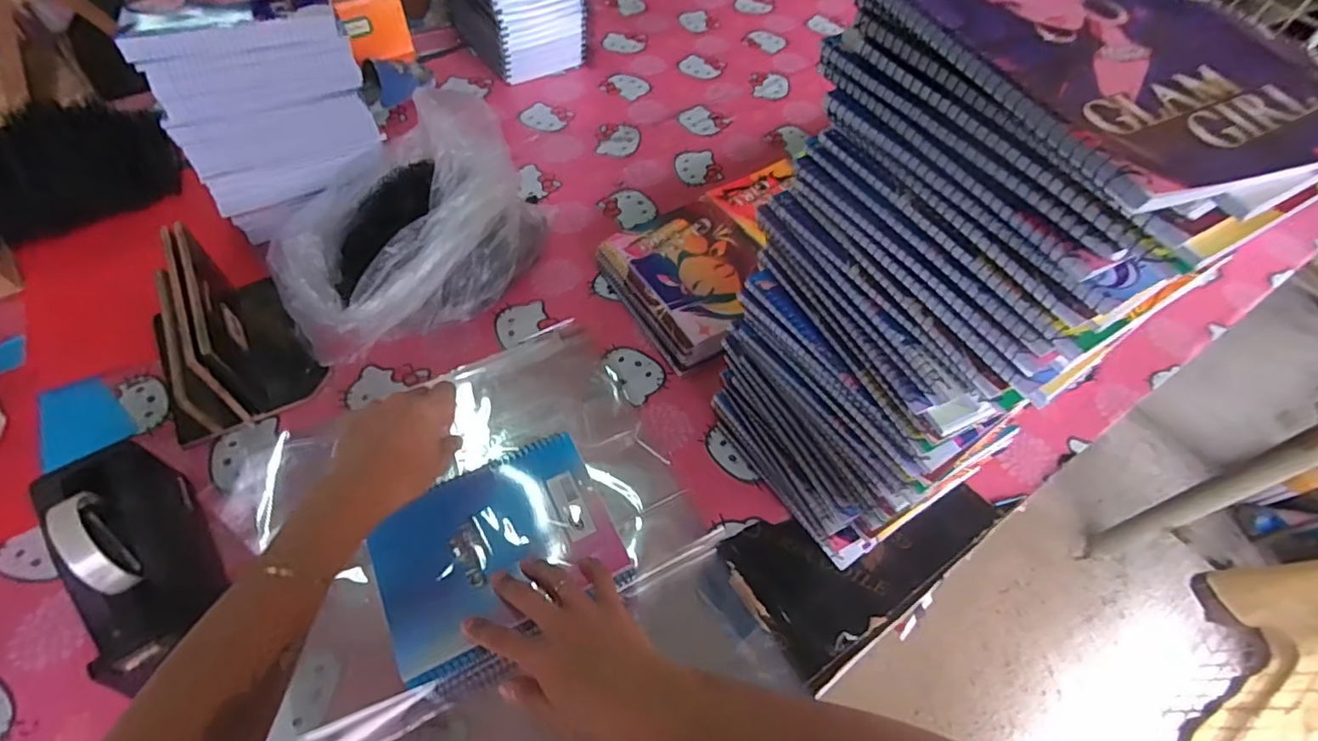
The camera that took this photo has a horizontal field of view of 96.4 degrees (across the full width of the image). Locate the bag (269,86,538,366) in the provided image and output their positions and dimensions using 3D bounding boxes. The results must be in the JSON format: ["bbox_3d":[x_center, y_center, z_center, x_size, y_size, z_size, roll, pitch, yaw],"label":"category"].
[{"bbox_3d":[-0.300,-0.174,0.693,0.311,0.166,0.230,-35,65,-25],"label":"bag"}]

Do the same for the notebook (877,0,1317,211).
[{"bbox_3d":[0.206,-0.153,0.271,0.162,0.012,0.190,-15,58,-14],"label":"notebook"}]

